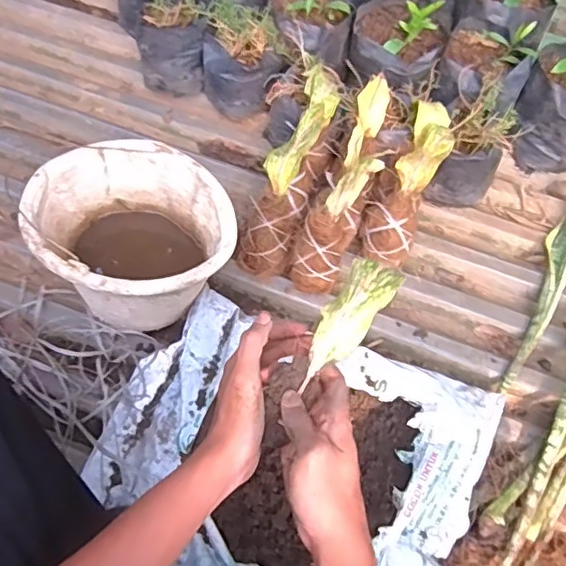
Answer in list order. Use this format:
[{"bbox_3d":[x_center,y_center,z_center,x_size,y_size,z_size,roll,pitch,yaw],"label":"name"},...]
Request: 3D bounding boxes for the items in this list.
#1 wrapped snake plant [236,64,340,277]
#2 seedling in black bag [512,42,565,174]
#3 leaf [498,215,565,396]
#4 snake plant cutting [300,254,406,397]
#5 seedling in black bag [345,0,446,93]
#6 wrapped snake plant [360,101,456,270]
[{"bbox_3d":[0.020,-0.168,0.841,0.073,0.109,0.329,21,85,8],"label":"wrapped snake plant"},{"bbox_3d":[0.468,-0.306,0.948,0.148,0.181,0.192,24,64,7],"label":"seedling in black bag"},{"bbox_3d":[0.401,0.003,0.873,0.045,0.028,0.392,26,65,7],"label":"leaf"},{"bbox_3d":[0.049,0.031,0.466,0.040,0.014,0.115,33,80,14],"label":"snake plant cutting"},{"bbox_3d":[0.186,-0.395,0.977,0.158,0.163,0.153,2,64,-4],"label":"seedling in black bag"},{"bbox_3d":[0.182,-0.146,0.848,0.078,0.100,0.253,23,95,9],"label":"wrapped snake plant"}]

